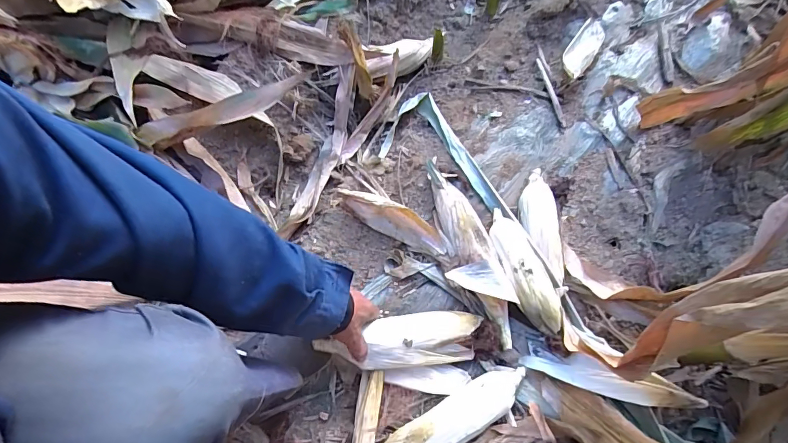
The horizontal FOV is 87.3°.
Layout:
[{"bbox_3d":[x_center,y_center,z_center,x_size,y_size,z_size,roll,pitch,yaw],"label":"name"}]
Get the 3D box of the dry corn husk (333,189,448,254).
[{"bbox_3d":[-0.001,-0.002,0.765,0.206,0.070,0.047,29,69,-5],"label":"dry corn husk"}]

